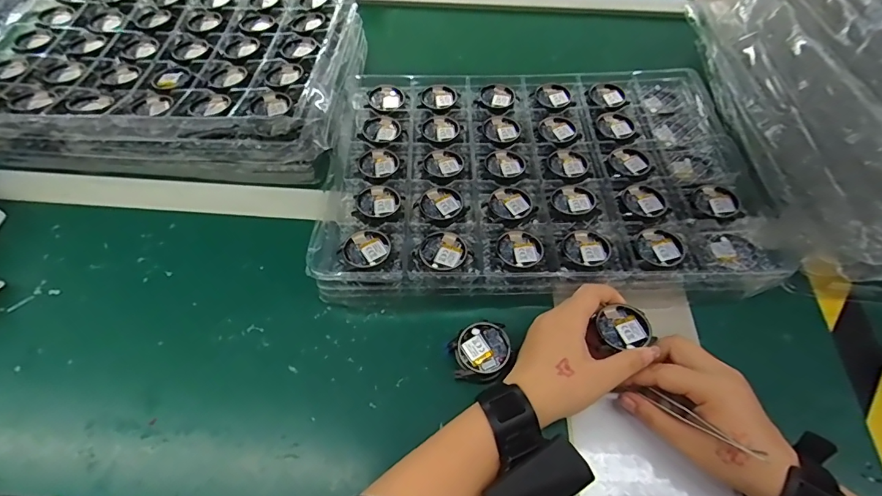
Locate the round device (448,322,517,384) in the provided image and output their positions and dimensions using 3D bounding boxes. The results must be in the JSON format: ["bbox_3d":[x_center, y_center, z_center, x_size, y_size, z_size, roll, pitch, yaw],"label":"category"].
[{"bbox_3d":[0.036,0.094,0.396,0.052,0.026,0.048,0,58,0],"label":"round device"}]

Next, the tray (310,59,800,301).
[{"bbox_3d":[0.105,-0.094,0.499,0.453,0.042,0.316,-1,58,0],"label":"tray"}]

